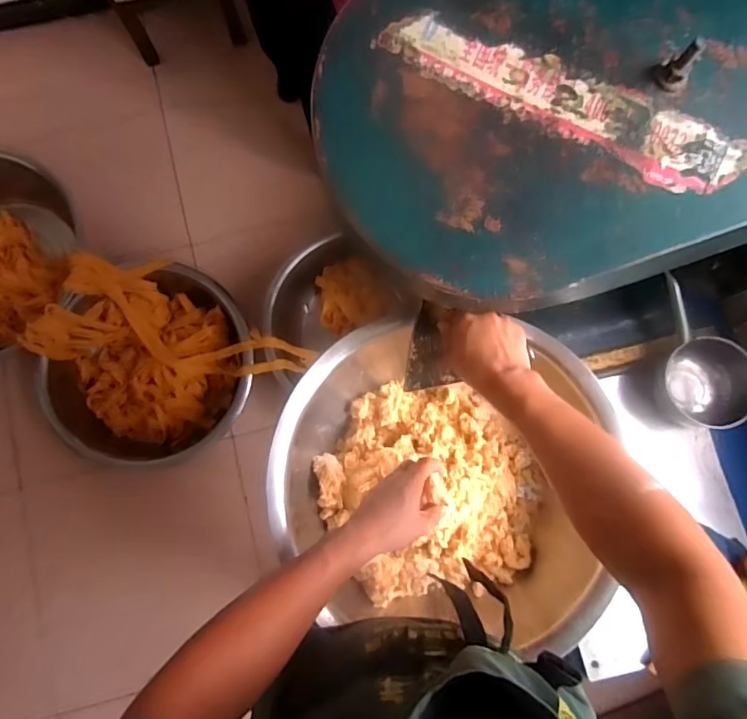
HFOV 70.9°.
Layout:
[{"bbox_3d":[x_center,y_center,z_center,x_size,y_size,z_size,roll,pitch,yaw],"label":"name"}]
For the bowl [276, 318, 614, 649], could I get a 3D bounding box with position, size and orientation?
[{"bbox_3d":[0.083,0.165,0.738,0.420,0.134,0.390,0,82,-1],"label":"bowl"}]

